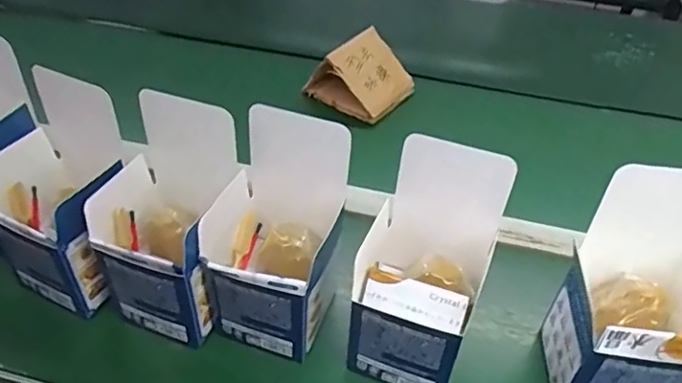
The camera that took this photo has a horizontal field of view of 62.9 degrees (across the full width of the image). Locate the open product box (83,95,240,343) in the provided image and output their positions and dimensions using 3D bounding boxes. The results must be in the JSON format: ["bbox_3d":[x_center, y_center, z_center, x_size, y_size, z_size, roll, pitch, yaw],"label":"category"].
[{"bbox_3d":[-0.137,0.018,0.449,0.096,0.156,0.113,16,43,13],"label":"open product box"}]

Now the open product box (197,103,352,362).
[{"bbox_3d":[-0.048,0.033,0.435,0.095,0.165,0.102,15,42,12],"label":"open product box"}]

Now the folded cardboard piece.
[{"bbox_3d":[0.030,-0.157,0.729,0.107,0.076,0.111,31,48,27],"label":"folded cardboard piece"}]

